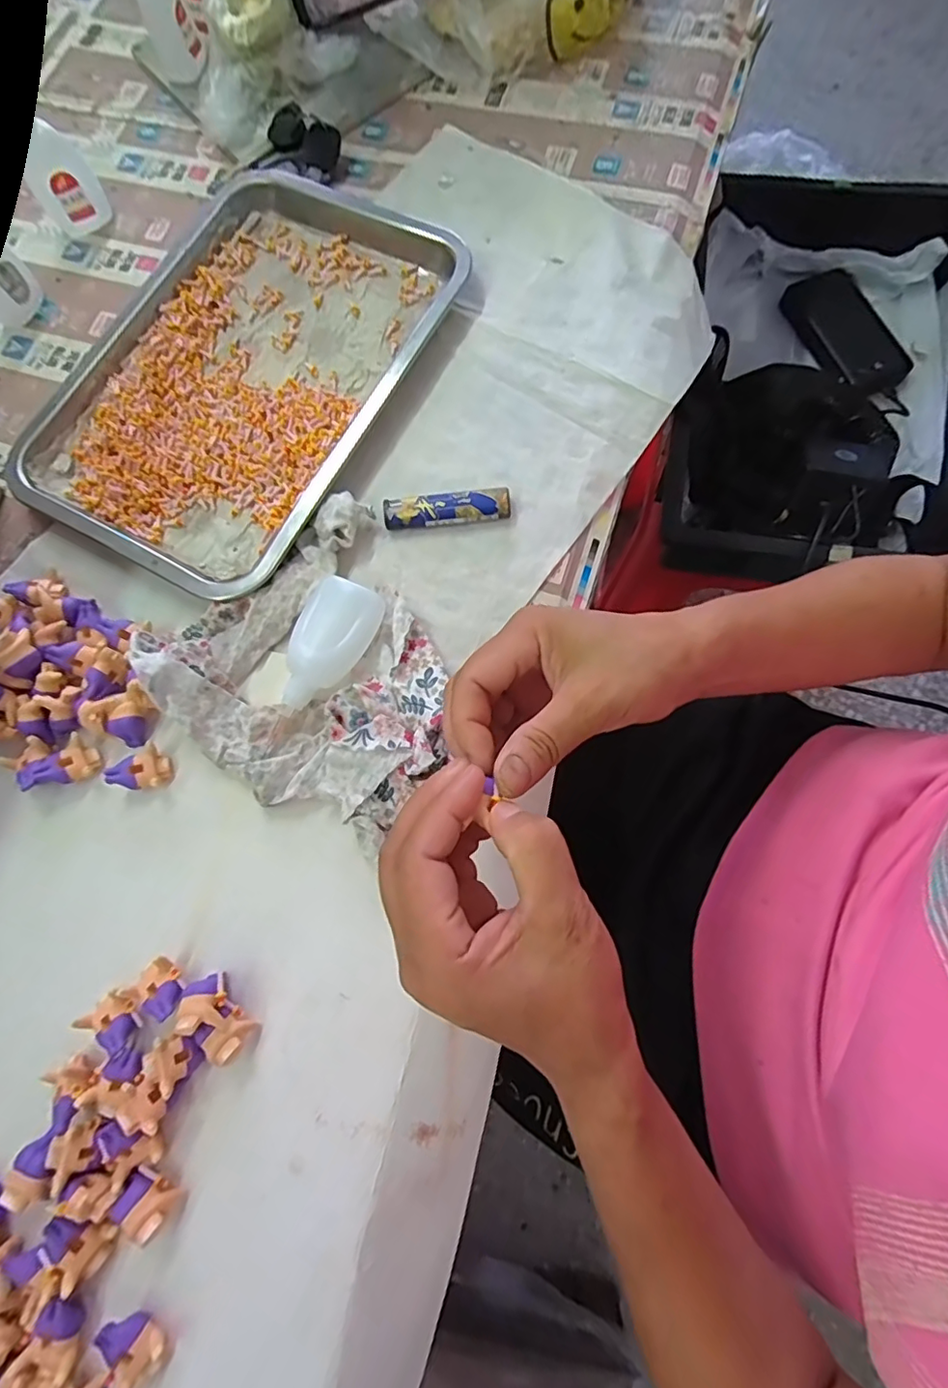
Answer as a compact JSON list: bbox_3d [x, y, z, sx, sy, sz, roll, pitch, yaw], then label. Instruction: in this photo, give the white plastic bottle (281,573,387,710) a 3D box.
[{"bbox_3d":[-0.085,-0.029,0.329,0.038,0.021,0.079,23,78,7],"label":"white plastic bottle"}]

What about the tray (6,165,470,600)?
[{"bbox_3d":[-0.168,-0.231,0.393,0.229,0.024,0.307,28,79,8],"label":"tray"}]

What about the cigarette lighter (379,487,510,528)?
[{"bbox_3d":[-0.017,-0.118,0.358,0.080,0.010,0.019,-3,76,1],"label":"cigarette lighter"}]

